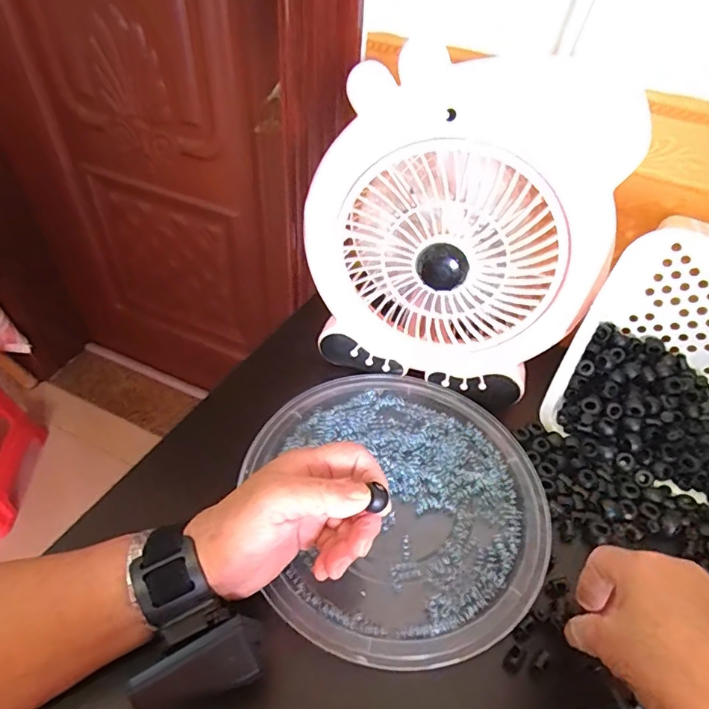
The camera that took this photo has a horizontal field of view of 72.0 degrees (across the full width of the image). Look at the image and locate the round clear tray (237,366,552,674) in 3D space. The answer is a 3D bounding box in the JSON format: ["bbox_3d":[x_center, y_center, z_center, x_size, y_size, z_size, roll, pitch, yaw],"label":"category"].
[{"bbox_3d":[0.037,0.106,0.388,0.217,0.017,0.235,3,46,-3],"label":"round clear tray"}]

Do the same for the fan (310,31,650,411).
[{"bbox_3d":[0.074,-0.083,0.400,0.235,0.262,0.071,11,46,5],"label":"fan"}]

